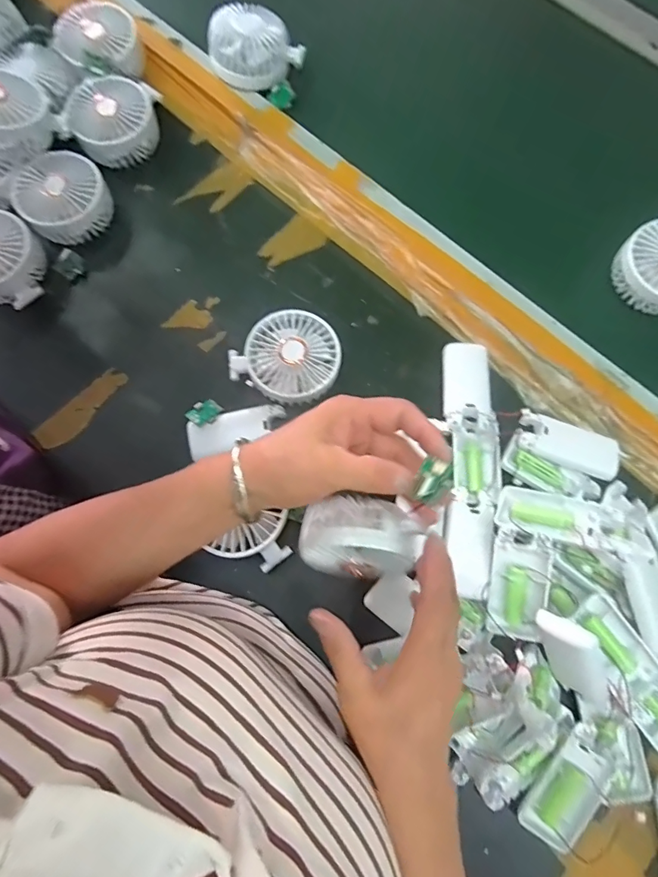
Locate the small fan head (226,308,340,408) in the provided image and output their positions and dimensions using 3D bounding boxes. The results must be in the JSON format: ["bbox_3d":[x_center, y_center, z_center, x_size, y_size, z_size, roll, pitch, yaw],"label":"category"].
[{"bbox_3d":[-0.037,-0.076,0.436,0.094,0.047,0.087,0,77,0],"label":"small fan head"}]

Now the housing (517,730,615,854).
[{"bbox_3d":[0.187,0.280,0.357,0.044,0.023,0.079,34,79,7],"label":"housing"}]

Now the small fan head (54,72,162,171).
[{"bbox_3d":[-0.233,-0.347,0.495,0.086,0.046,0.094,7,77,1],"label":"small fan head"}]

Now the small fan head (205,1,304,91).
[{"bbox_3d":[-0.085,-0.437,0.510,0.084,0.054,0.081,0,77,0],"label":"small fan head"}]

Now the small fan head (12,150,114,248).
[{"bbox_3d":[-0.276,-0.248,0.473,0.083,0.047,0.084,0,77,0],"label":"small fan head"}]

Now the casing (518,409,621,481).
[{"bbox_3d":[0.229,0.005,0.437,0.094,0.020,0.042,21,77,5],"label":"casing"}]

